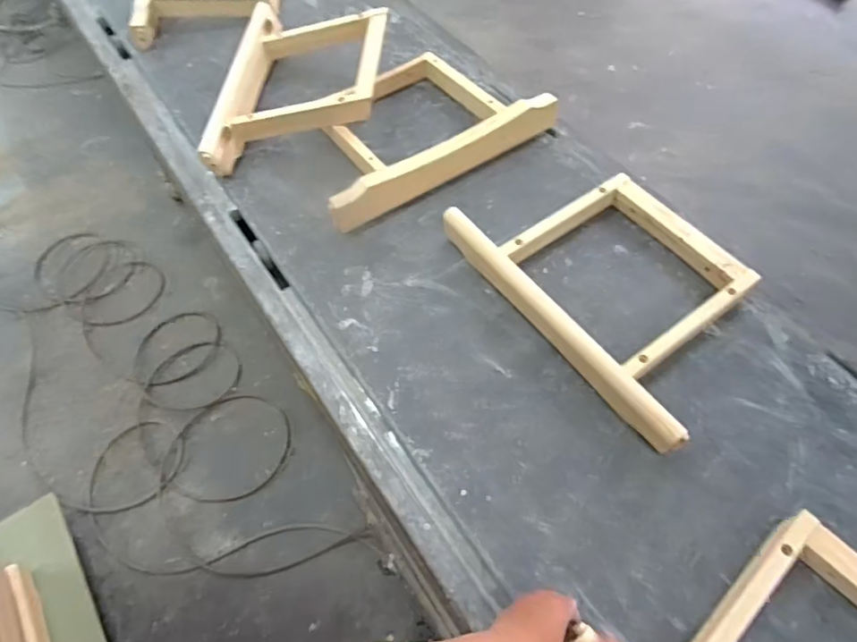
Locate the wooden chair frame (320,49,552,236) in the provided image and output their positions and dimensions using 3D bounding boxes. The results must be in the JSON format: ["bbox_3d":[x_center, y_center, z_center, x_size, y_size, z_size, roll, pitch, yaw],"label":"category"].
[{"bbox_3d":[-0.039,-0.396,1.040,0.480,0.081,0.325,-31,63,-16],"label":"wooden chair frame"}]

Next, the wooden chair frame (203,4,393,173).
[{"bbox_3d":[-0.245,-0.490,1.088,0.312,0.115,0.474,3,59,4],"label":"wooden chair frame"}]

